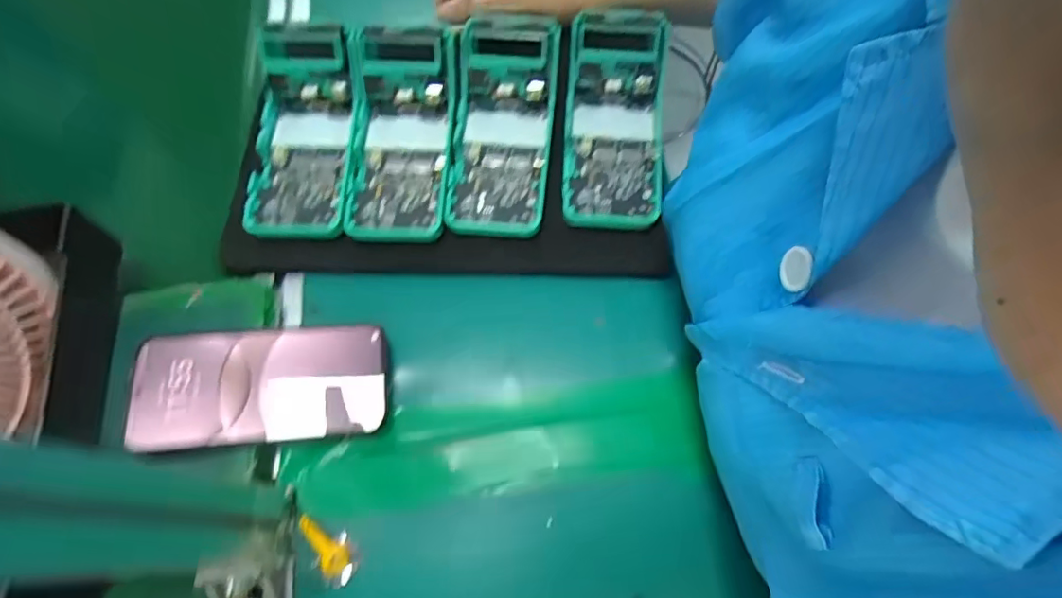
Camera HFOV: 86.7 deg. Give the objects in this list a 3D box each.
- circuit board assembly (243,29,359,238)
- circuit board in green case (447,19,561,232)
[{"bbox_3d":[-0.183,-0.135,0.438,0.080,0.054,0.163,1,66,0],"label":"circuit board assembly"},{"bbox_3d":[-0.022,-0.134,0.450,0.075,0.048,0.171,5,79,5],"label":"circuit board in green case"}]

